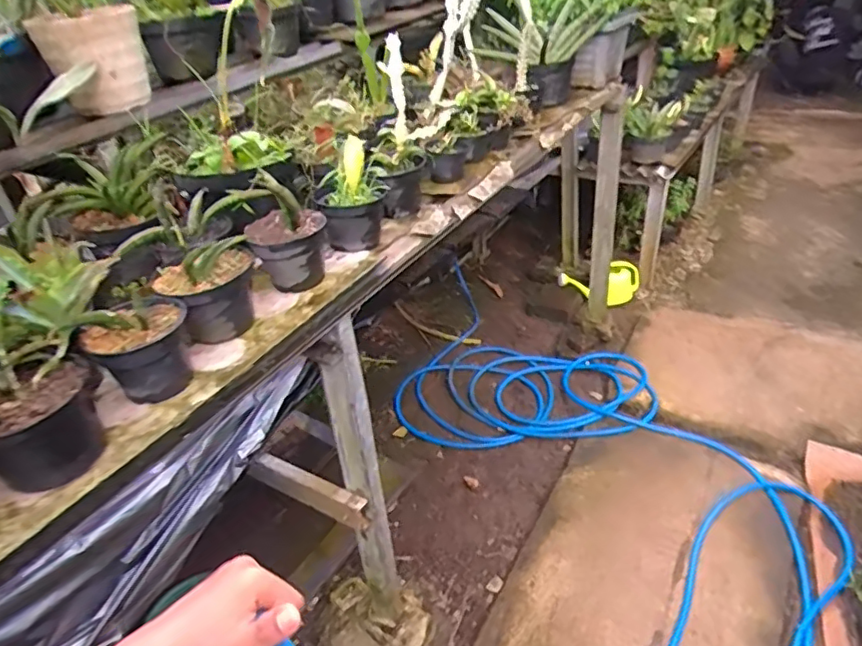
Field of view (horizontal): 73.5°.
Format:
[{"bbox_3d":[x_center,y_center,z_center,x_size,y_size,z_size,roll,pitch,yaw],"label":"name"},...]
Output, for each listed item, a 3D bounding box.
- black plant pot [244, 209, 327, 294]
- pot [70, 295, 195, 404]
[{"bbox_3d":[-0.220,-0.112,0.912,0.119,0.104,0.097,-13,35,-9],"label":"black plant pot"},{"bbox_3d":[-0.354,0.035,0.710,0.116,0.111,0.098,-28,40,-28],"label":"pot"}]

